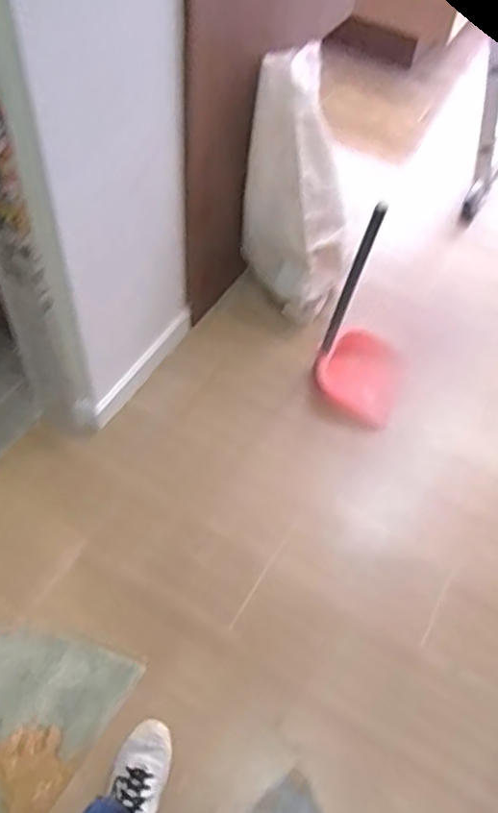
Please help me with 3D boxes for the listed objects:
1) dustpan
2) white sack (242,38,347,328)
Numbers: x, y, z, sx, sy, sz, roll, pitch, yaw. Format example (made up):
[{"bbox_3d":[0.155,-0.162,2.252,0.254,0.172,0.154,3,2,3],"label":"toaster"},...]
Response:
[{"bbox_3d":[0.339,-0.239,1.595,0.239,0.514,0.303,25,58,11],"label":"dustpan"},{"bbox_3d":[0.137,-0.562,1.712,0.213,0.666,0.289,-27,63,-21],"label":"white sack"}]

